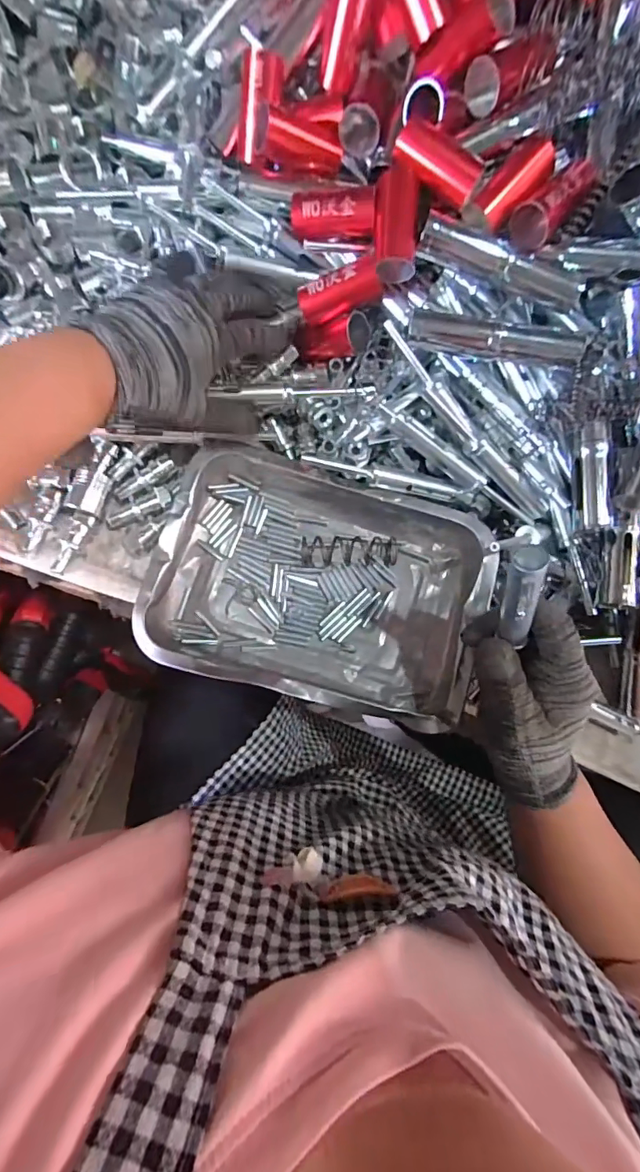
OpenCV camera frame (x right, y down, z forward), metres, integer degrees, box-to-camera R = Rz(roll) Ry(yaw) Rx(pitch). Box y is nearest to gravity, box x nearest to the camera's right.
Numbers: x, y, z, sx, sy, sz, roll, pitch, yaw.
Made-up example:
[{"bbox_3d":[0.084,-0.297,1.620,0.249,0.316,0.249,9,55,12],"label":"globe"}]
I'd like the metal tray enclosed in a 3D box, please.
[{"bbox_3d":[-0.001,-0.005,0.383,0.248,0.052,0.181,16,82,-5],"label":"metal tray"}]

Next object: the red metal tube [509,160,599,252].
[{"bbox_3d":[0.174,-0.281,0.355,0.066,0.039,0.030,-44,91,-10],"label":"red metal tube"}]

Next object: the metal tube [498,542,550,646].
[{"bbox_3d":[0.111,0.011,0.269,0.019,0.084,0.017,-30,53,-10],"label":"metal tube"}]

